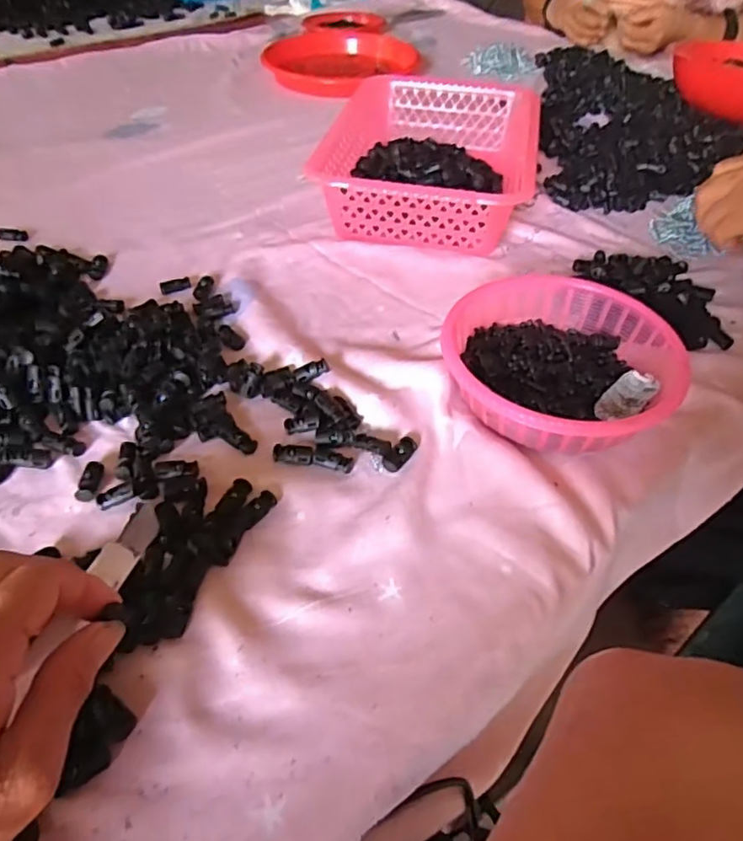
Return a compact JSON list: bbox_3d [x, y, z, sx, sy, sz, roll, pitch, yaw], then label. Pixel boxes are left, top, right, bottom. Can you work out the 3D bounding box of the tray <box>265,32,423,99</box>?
[{"bbox_3d":[-0.074,-0.602,0.963,0.235,0.040,0.219,1,47,-1],"label":"tray"}]

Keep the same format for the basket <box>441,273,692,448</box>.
[{"bbox_3d":[0.139,-0.044,0.447,0.168,0.054,0.167,1,47,-1],"label":"basket"}]

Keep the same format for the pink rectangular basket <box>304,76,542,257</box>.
[{"bbox_3d":[0.069,-0.295,0.663,0.210,0.082,0.283,10,47,8],"label":"pink rectangular basket"}]

